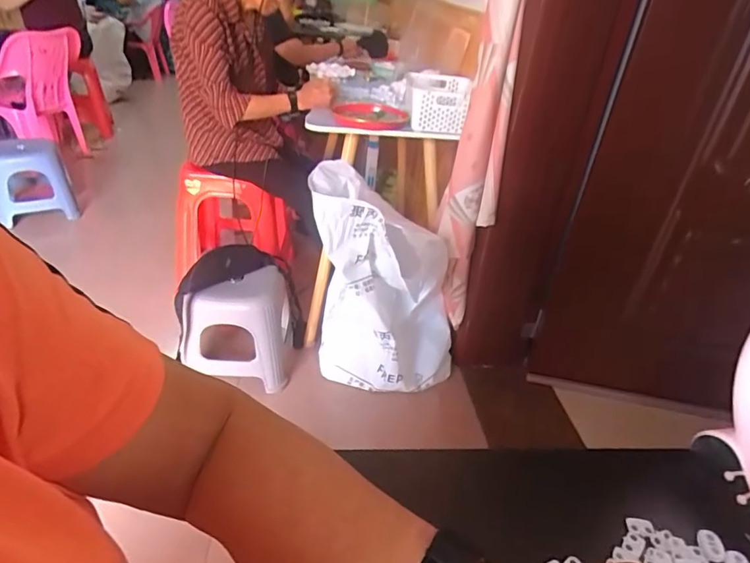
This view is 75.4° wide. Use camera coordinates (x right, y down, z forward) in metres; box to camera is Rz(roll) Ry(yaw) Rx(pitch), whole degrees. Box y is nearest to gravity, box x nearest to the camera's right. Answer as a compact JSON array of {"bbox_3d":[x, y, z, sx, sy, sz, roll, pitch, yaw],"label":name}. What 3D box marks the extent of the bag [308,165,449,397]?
[{"bbox_3d":[0.042,0.030,1.394,0.440,0.613,0.221,-1,33,-9],"label":"bag"}]

